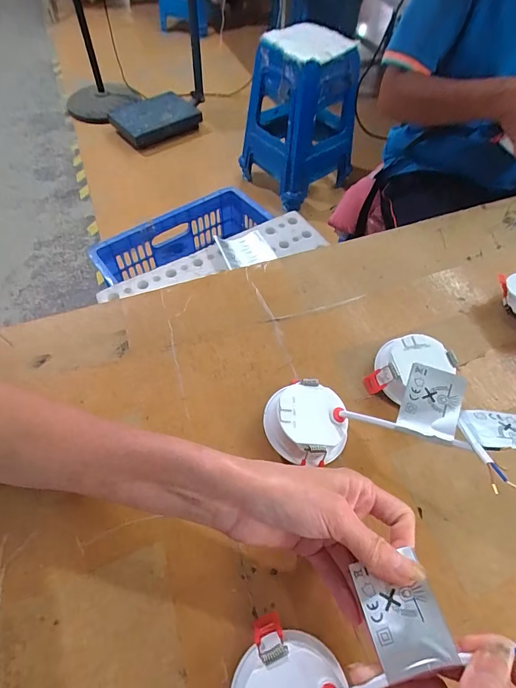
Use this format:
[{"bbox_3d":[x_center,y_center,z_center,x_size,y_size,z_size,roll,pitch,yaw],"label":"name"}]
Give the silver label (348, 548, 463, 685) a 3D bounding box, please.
[{"bbox_3d":[0.081,0.152,0.217,0.040,0.004,0.054,-21,50,6],"label":"silver label"}]

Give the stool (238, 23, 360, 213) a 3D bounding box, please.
[{"bbox_3d":[0.177,-0.945,1.595,0.355,0.550,0.375,-34,64,-22],"label":"stool"}]

